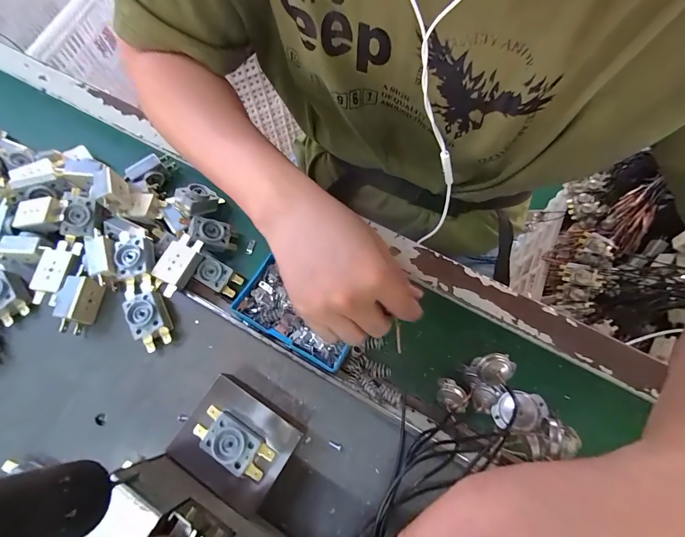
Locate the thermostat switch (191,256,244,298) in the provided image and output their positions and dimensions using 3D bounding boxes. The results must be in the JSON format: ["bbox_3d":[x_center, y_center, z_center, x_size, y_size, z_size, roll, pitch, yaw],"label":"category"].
[{"bbox_3d":[-0.126,0.008,0.343,0.044,0.014,0.026,30,78,-4],"label":"thermostat switch"}]

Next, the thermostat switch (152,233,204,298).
[{"bbox_3d":[-0.157,-0.004,0.323,0.029,0.018,0.057,26,71,12],"label":"thermostat switch"}]

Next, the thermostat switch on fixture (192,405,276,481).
[{"bbox_3d":[-0.080,0.126,0.246,0.060,0.012,0.028,28,72,12],"label":"thermostat switch on fixture"}]

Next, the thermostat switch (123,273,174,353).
[{"bbox_3d":[-0.174,0.036,0.301,0.026,0.022,0.071,-27,70,-9],"label":"thermostat switch"}]

